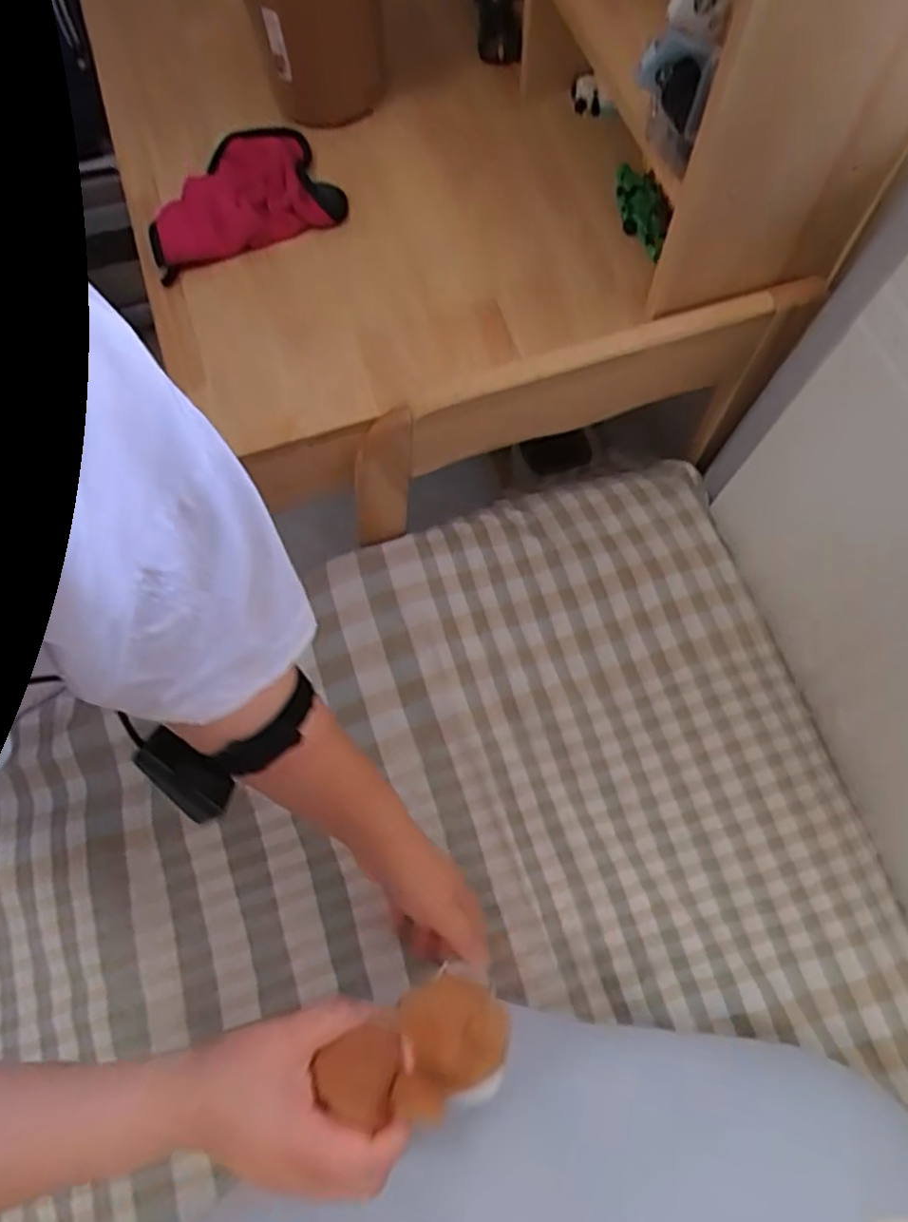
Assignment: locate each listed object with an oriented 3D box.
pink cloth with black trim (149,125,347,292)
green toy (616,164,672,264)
[{"bbox_3d":[-0.201,-0.382,0.676,0.175,0.032,0.133,-25,71,-6],"label":"pink cloth with black trim"},{"bbox_3d":[0.168,-0.358,0.652,0.038,0.034,0.092,-9,69,-2],"label":"green toy"}]

